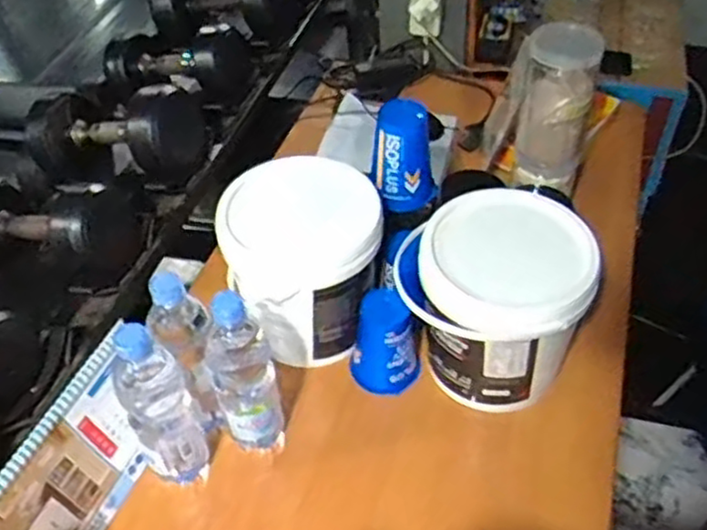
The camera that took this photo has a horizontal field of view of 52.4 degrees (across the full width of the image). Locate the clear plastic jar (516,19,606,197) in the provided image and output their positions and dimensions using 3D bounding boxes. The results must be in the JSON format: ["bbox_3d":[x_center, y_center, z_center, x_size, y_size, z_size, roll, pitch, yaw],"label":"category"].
[{"bbox_3d":[0.284,-0.217,1.011,0.091,0.230,0.084,9,48,12],"label":"clear plastic jar"}]

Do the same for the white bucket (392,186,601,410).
[{"bbox_3d":[0.170,0.049,0.857,0.204,0.199,0.188,-2,47,2],"label":"white bucket"}]

